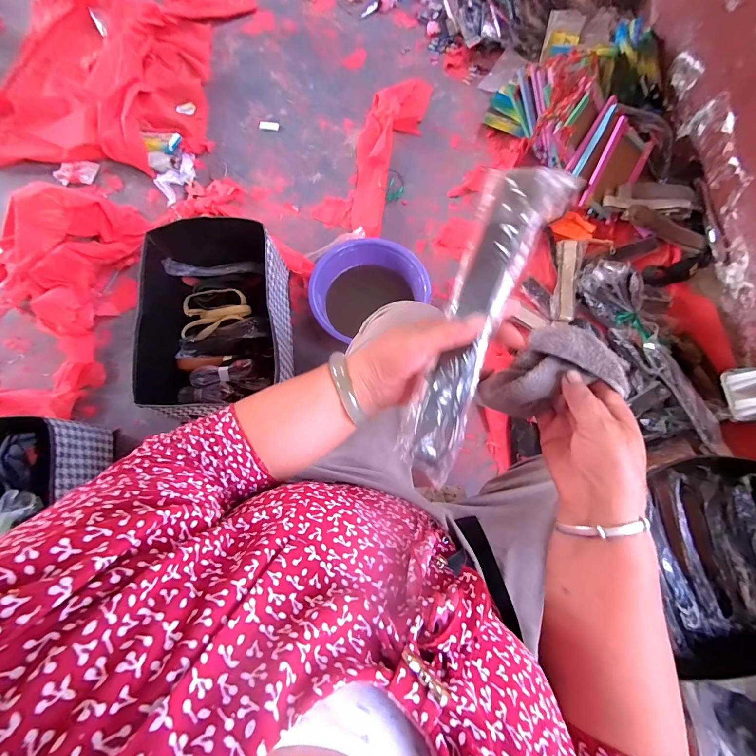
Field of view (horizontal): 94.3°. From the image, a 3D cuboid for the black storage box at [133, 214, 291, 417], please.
[{"bbox_3d":[-0.382,-0.178,0.859,0.302,0.171,0.446,-7,74,-3],"label":"black storage box"}]

